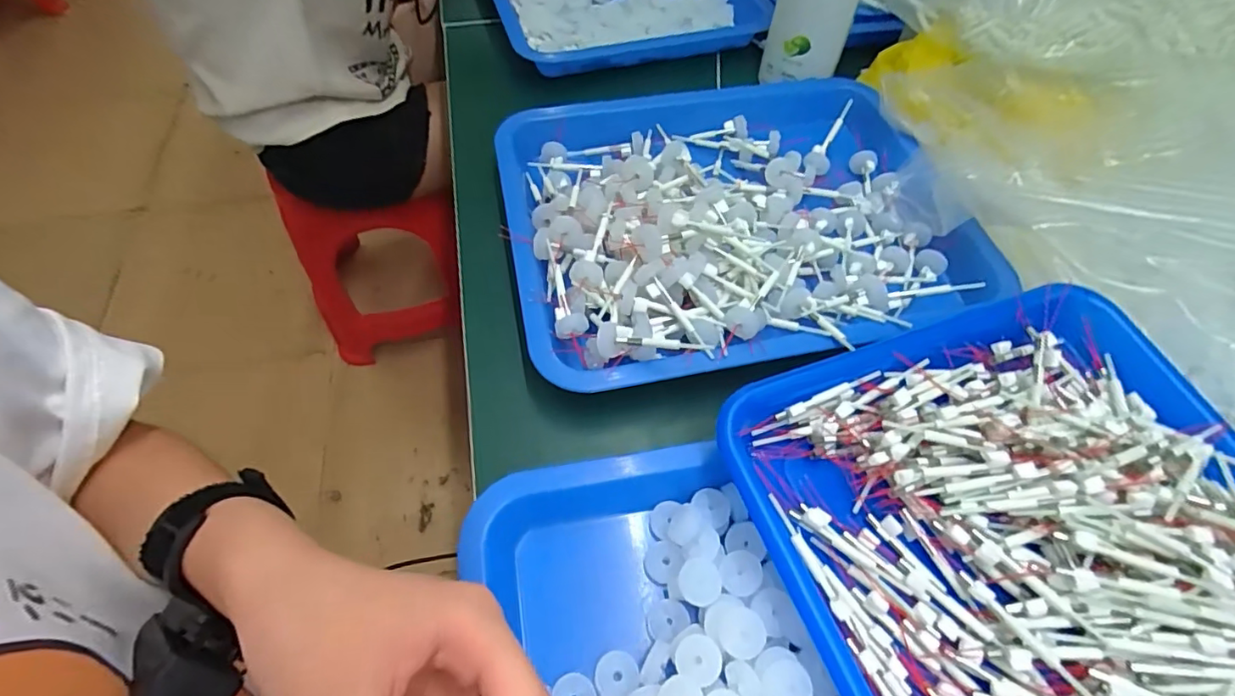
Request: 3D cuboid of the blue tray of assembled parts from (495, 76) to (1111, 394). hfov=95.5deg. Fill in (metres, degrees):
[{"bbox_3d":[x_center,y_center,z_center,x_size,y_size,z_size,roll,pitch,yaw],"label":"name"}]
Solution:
[{"bbox_3d":[0.081,-0.107,0.402,0.319,0.057,0.264,-10,59,-7],"label":"blue tray of assembled parts"}]

